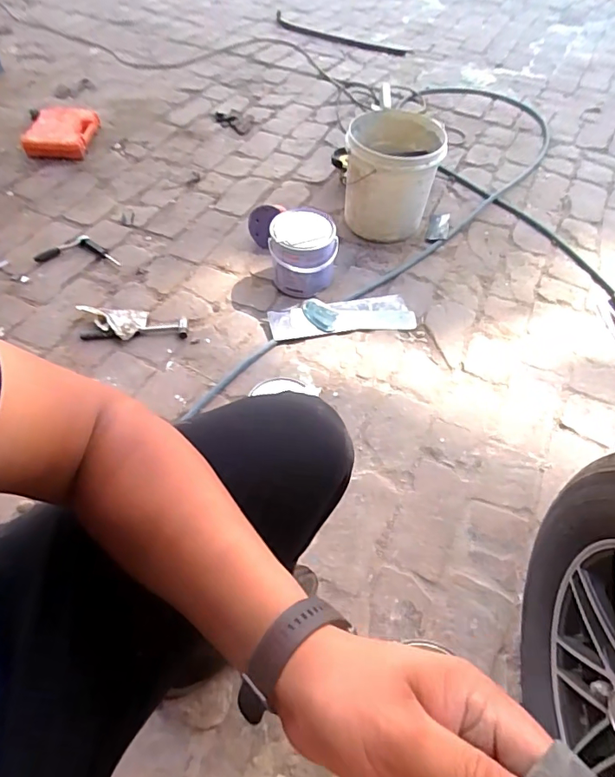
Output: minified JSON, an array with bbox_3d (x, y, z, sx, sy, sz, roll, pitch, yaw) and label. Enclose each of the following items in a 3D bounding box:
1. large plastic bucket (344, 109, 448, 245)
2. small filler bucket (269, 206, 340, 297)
[{"bbox_3d":[0.226,-0.578,1.358,0.232,0.270,0.255,0,55,0],"label":"large plastic bucket"},{"bbox_3d":[-0.010,-0.331,1.213,0.163,0.160,0.167,0,55,0],"label":"small filler bucket"}]

